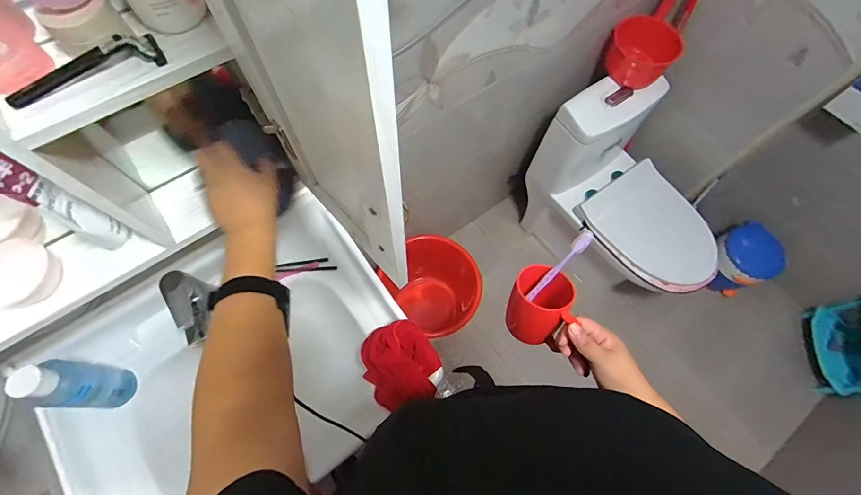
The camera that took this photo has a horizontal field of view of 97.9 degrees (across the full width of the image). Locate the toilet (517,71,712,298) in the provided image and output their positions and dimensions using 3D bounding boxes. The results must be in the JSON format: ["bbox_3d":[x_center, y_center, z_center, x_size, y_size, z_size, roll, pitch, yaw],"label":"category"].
[{"bbox_3d":[0.705,-0.150,1.420,0.365,0.773,0.667,-38,74,-15],"label":"toilet"}]

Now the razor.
[{"bbox_3d":[-0.304,-0.157,0.328,0.124,0.024,0.031,-33,73,-14],"label":"razor"}]

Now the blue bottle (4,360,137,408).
[{"bbox_3d":[-0.567,0.224,0.611,0.055,0.193,0.067,1,68,-2],"label":"blue bottle"}]

